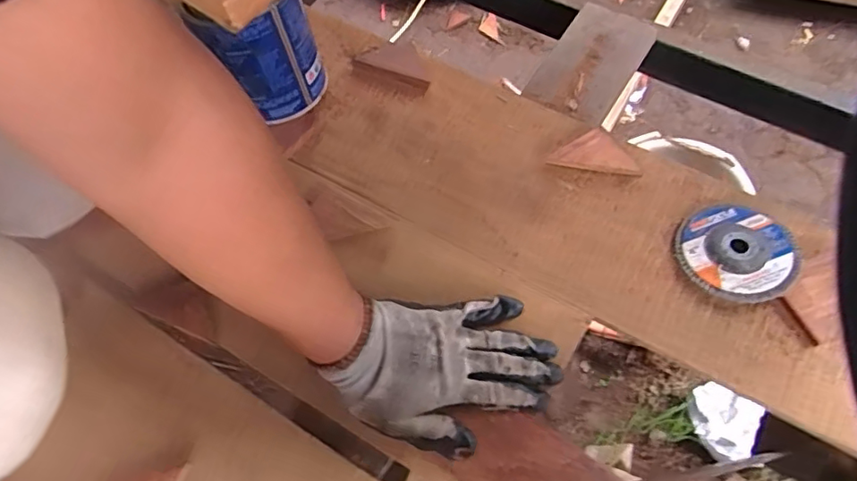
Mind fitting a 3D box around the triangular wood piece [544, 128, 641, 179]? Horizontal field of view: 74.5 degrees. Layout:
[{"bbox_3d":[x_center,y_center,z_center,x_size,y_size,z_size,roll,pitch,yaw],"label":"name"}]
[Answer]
[{"bbox_3d":[0.161,-0.086,0.545,0.083,0.012,0.043,9,66,8],"label":"triangular wood piece"}]

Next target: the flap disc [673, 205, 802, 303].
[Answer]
[{"bbox_3d":[0.267,0.011,0.491,0.093,0.023,0.084,31,70,17],"label":"flap disc"}]

